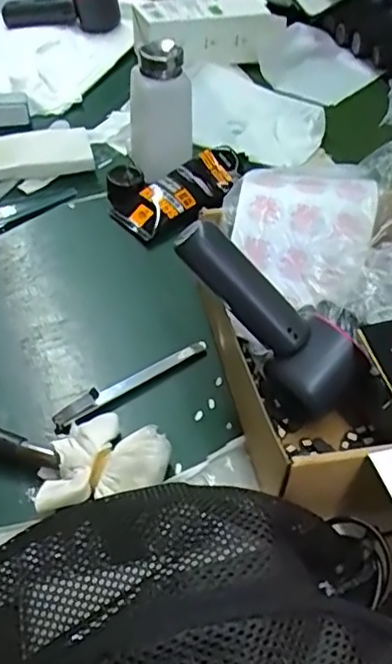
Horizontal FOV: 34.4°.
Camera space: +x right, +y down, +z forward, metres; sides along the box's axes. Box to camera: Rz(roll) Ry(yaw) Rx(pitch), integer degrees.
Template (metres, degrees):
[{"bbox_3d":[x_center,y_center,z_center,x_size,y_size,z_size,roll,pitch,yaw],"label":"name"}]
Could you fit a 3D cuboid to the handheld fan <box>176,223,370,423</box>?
[{"bbox_3d":[0.049,-0.019,0.419,0.143,0.044,0.050,49,56,-8],"label":"handheld fan"}]

